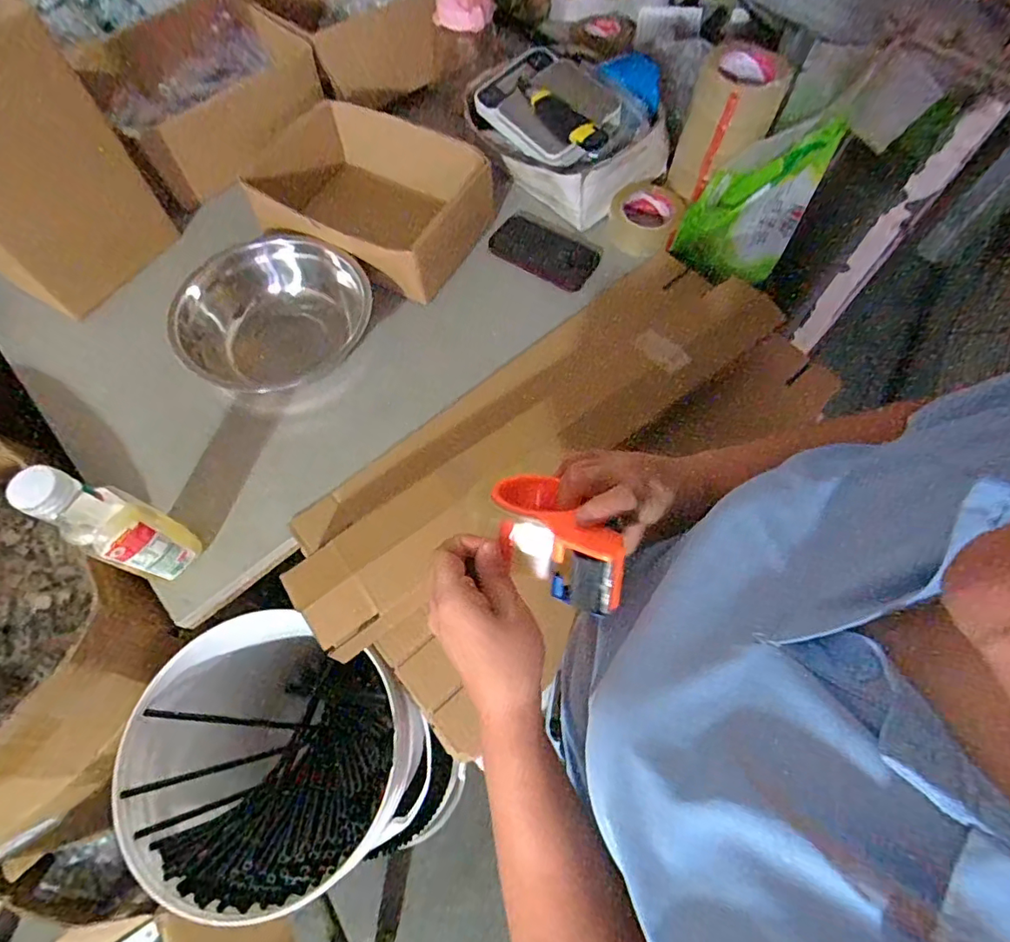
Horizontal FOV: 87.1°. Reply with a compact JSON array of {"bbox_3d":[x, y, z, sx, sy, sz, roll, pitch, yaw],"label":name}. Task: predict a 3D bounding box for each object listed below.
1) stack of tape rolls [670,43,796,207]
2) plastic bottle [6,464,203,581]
[{"bbox_3d":[0.309,-0.481,0.749,0.113,0.153,0.128,20,67,9],"label":"stack of tape rolls"},{"bbox_3d":[-0.378,0.055,0.523,0.064,0.214,0.065,26,68,11],"label":"plastic bottle"}]

